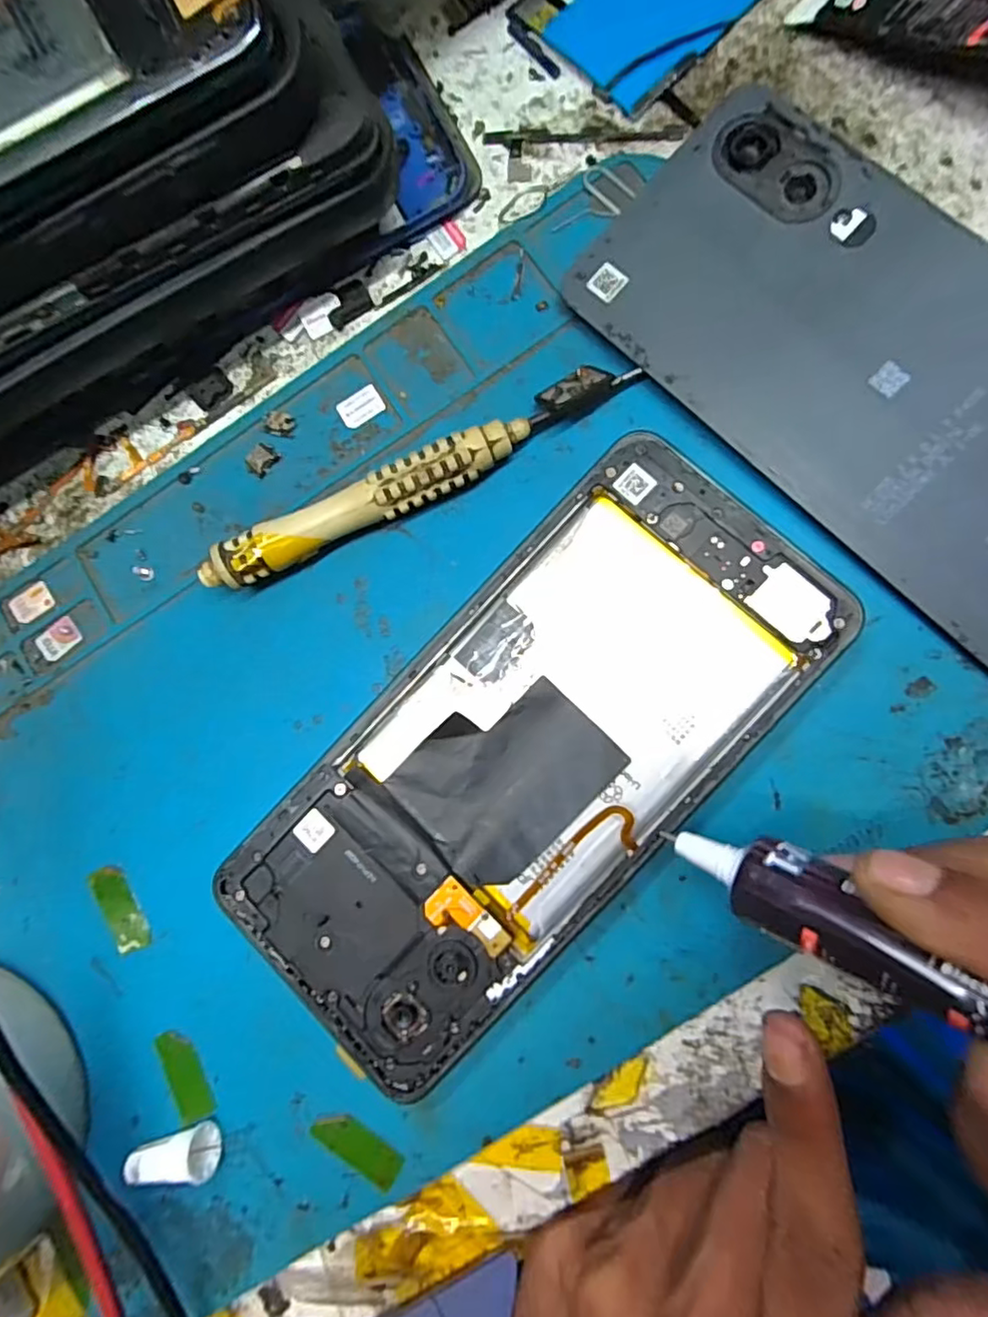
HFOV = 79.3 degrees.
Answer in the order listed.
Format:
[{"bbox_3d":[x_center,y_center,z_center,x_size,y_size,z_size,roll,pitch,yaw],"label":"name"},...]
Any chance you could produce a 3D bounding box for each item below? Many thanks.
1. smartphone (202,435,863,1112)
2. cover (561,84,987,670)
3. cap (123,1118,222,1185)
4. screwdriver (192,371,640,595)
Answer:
[{"bbox_3d":[0.008,0.023,0.149,0.075,0.011,0.163,43,91,9],"label":"smartphone"},{"bbox_3d":[0.097,-0.068,0.147,0.071,0.011,0.158,-45,83,1],"label":"cover"},{"bbox_3d":[-0.081,0.126,0.151,0.021,0.011,0.012,-19,84,4],"label":"cap"},{"bbox_3d":[-0.020,-0.047,0.158,0.120,0.015,0.012,-27,82,4],"label":"screwdriver"}]

